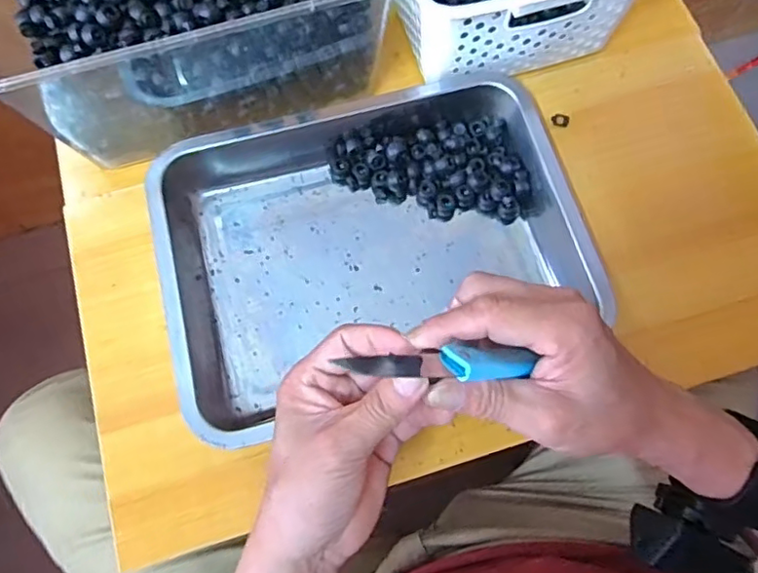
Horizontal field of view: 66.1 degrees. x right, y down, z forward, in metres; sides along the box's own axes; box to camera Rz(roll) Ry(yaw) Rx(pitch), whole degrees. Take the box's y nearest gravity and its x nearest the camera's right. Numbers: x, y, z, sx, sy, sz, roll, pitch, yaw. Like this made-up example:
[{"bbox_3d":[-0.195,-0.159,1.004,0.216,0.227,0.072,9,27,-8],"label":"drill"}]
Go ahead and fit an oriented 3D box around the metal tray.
[{"bbox_3d":[-0.008,-0.039,0.460,0.311,0.051,0.257,-15,72,-5],"label":"metal tray"}]

